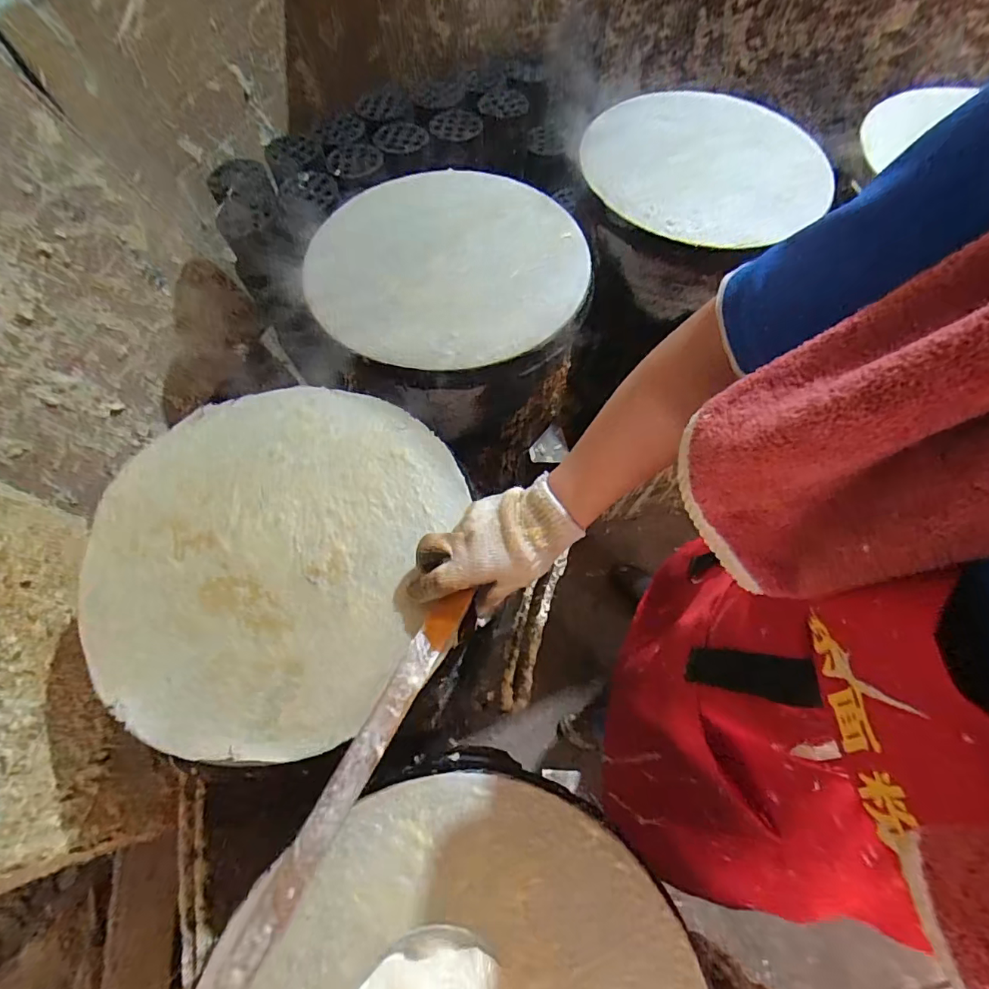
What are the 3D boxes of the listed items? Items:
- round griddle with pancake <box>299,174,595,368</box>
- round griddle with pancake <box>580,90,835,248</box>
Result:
[{"bbox_3d":[-0.057,-0.319,0.662,0.354,0.028,0.352,1,64,-1],"label":"round griddle with pancake"},{"bbox_3d":[0.321,-0.515,0.757,0.352,0.040,0.343,1,64,-1],"label":"round griddle with pancake"}]

